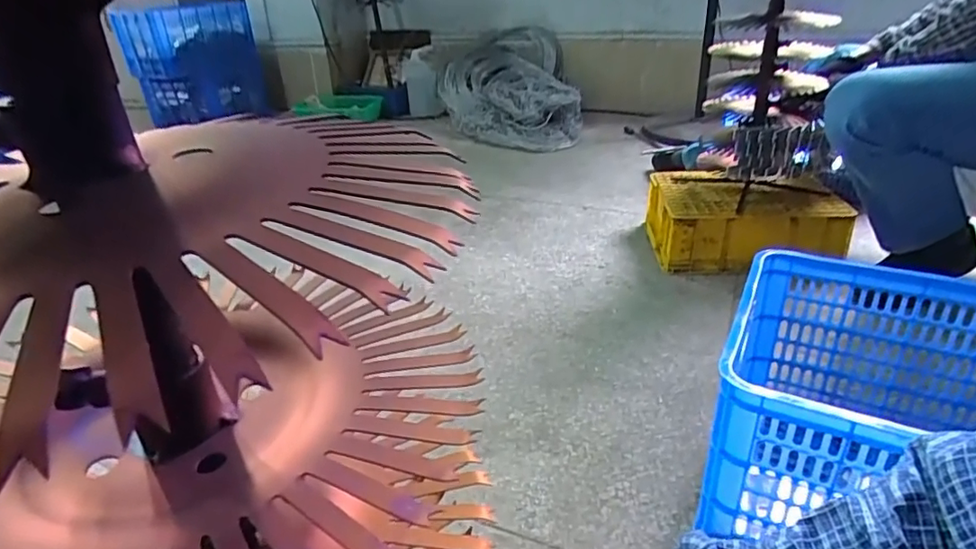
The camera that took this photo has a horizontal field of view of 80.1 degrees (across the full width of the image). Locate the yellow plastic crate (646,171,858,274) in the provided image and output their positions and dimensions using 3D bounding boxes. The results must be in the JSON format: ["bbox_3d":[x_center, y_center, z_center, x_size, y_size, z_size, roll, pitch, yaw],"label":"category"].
[{"bbox_3d":[0.602,-0.135,1.394,0.411,0.164,0.278,2,28,9],"label":"yellow plastic crate"}]

